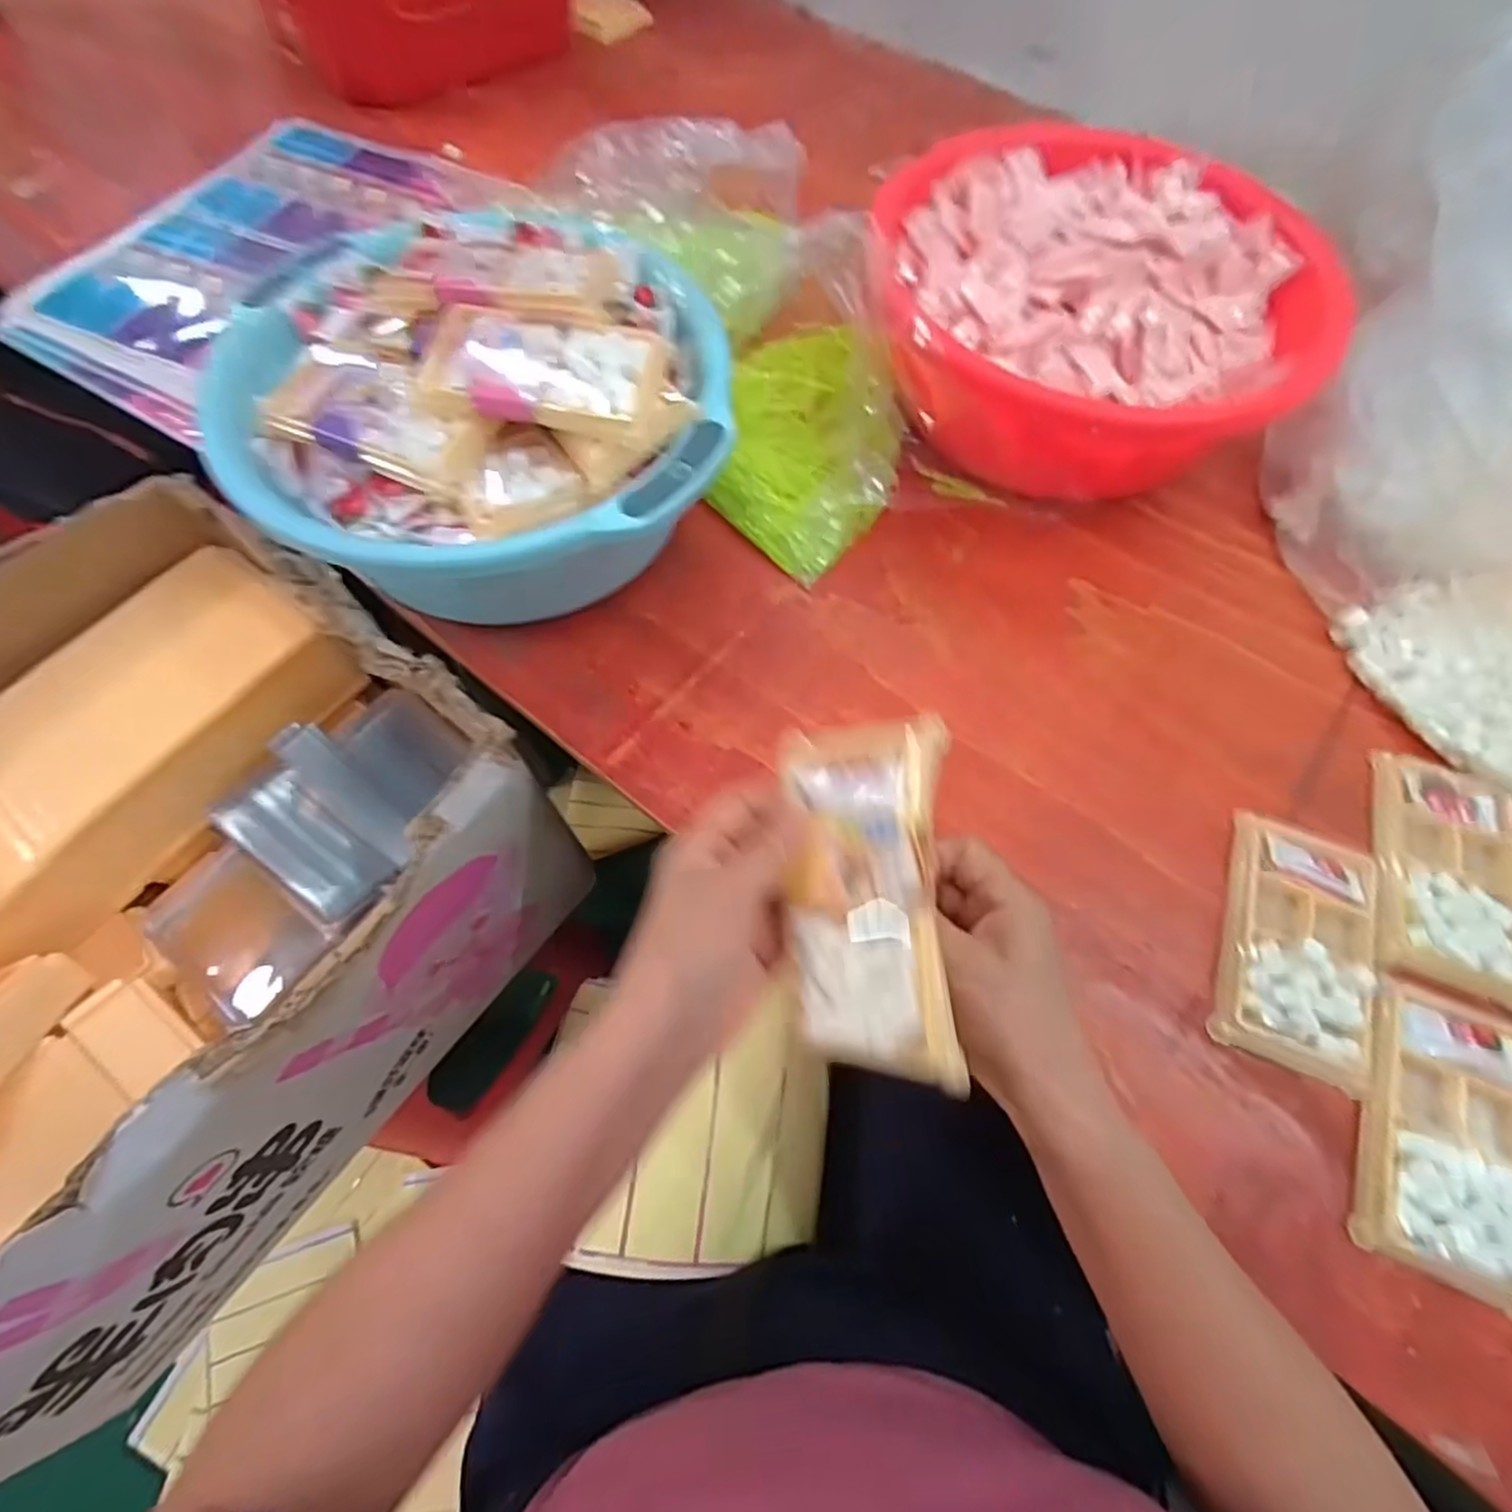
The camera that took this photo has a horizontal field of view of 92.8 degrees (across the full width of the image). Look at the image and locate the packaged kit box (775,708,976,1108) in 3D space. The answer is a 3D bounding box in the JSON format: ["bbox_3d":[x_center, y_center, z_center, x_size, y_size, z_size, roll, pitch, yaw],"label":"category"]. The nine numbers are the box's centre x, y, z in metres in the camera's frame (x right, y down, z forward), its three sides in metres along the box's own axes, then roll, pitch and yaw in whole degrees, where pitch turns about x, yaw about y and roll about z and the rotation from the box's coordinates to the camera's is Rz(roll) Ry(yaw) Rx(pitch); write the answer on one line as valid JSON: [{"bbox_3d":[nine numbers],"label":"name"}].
[{"bbox_3d":[0.044,0.057,0.299,0.071,0.011,0.140,-9,79,41],"label":"packaged kit box"}]

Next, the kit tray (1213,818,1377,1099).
[{"bbox_3d":[0.306,0.104,0.405,0.075,0.019,0.140,22,66,8],"label":"kit tray"}]

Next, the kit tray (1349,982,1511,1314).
[{"bbox_3d":[0.348,0.189,0.360,0.077,0.011,0.132,23,66,8],"label":"kit tray"}]

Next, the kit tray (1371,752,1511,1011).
[{"bbox_3d":[0.409,0.070,0.425,0.080,0.013,0.138,19,65,7],"label":"kit tray"}]

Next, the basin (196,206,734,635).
[{"bbox_3d":[-0.165,-0.224,0.478,0.285,0.132,0.285,1,65,-2],"label":"basin"}]

